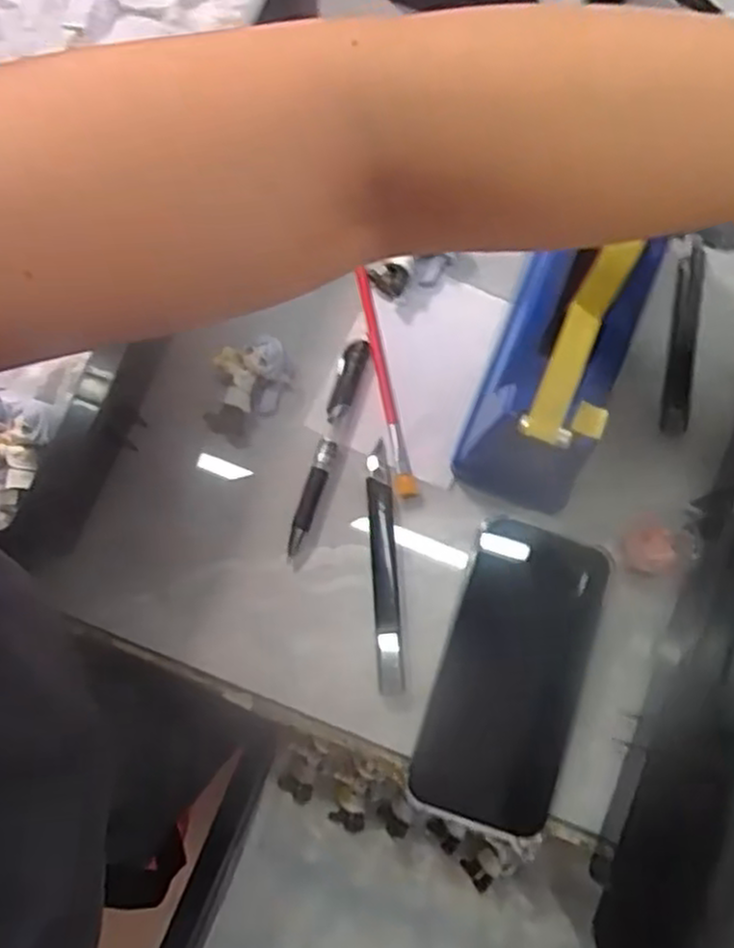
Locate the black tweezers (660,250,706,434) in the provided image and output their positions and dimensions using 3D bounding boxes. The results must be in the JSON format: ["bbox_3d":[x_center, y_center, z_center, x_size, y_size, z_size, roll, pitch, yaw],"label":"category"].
[{"bbox_3d":[0.199,-0.085,0.482,0.018,0.006,0.128,12,77,2],"label":"black tweezers"}]

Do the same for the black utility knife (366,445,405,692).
[{"bbox_3d":[0.010,0.053,0.445,0.014,0.004,0.142,-3,77,-2],"label":"black utility knife"}]

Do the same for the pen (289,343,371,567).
[{"bbox_3d":[-0.024,-0.017,0.462,0.014,0.009,0.137,17,77,3],"label":"pen"}]

